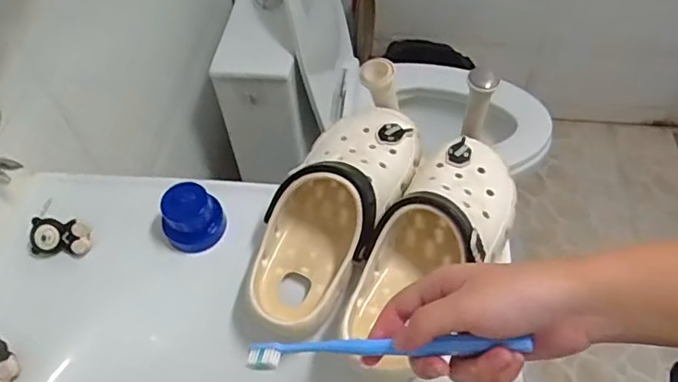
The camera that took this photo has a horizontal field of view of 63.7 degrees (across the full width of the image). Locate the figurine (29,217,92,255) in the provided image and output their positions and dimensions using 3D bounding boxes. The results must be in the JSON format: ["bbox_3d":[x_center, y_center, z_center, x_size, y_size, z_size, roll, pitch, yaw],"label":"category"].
[{"bbox_3d":[-0.277,0.043,0.541,0.055,0.023,0.031,0,54,2],"label":"figurine"}]

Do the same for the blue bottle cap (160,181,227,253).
[{"bbox_3d":[-0.143,0.024,0.538,0.048,0.050,0.055,20,57,16],"label":"blue bottle cap"}]

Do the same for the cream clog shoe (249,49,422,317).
[{"bbox_3d":[0.002,-0.004,0.518,0.096,0.079,0.261,27,79,20],"label":"cream clog shoe"}]

